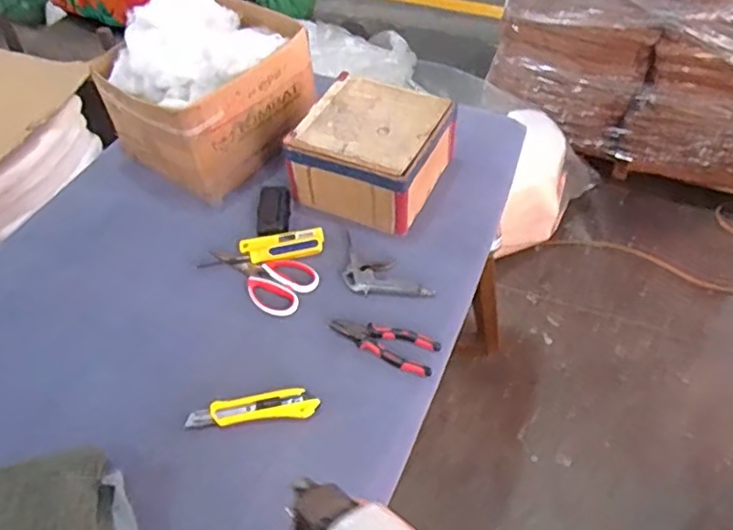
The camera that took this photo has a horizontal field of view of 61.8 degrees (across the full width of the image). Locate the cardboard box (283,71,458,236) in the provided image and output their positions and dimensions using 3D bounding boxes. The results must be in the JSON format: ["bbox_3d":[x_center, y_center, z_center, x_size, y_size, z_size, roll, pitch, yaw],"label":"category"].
[{"bbox_3d":[0.012,-0.192,1.035,0.216,0.132,0.221,19,52,19],"label":"cardboard box"}]

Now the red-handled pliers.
[{"bbox_3d":[0.022,0.110,0.864,0.154,0.020,0.062,15,51,16],"label":"red-handled pliers"}]

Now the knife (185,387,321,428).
[{"bbox_3d":[-0.147,0.186,0.800,0.166,0.015,0.036,-6,48,-2],"label":"knife"}]

